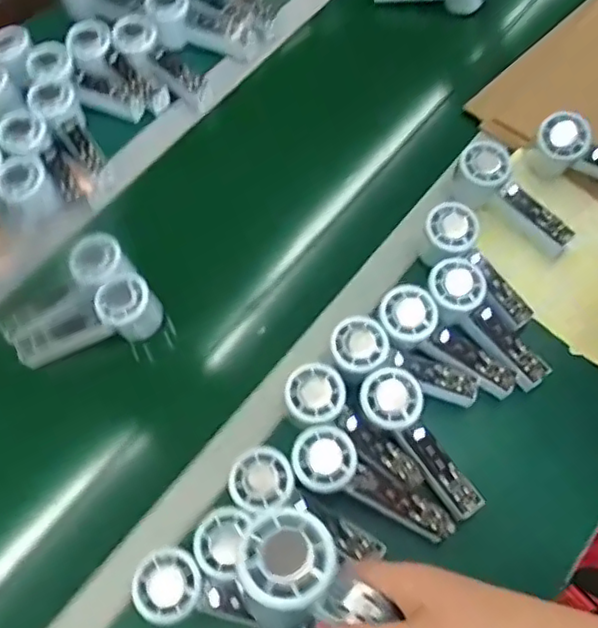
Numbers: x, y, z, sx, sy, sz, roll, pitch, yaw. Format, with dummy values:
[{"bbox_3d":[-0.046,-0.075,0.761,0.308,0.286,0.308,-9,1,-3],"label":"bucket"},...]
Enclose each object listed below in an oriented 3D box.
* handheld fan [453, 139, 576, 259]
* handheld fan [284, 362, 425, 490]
[{"bbox_3d":[0.238,-0.125,0.711,0.049,0.063,0.155,-42,83,-16],"label":"handheld fan"},{"bbox_3d":[0.048,0.111,0.593,0.055,0.027,0.149,-40,70,-15],"label":"handheld fan"}]

